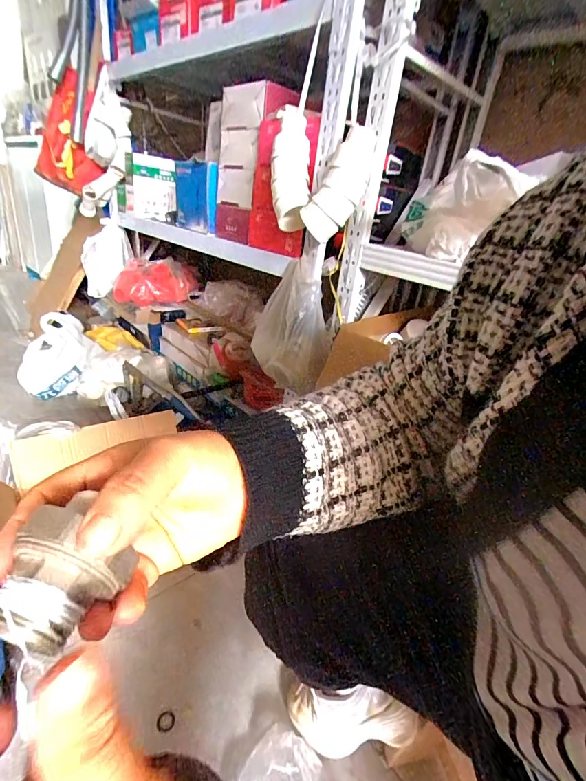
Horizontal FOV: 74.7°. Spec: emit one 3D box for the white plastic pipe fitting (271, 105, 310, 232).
[{"bbox_3d":[-0.007,-0.474,0.814,0.080,0.250,0.056,2,0,-10],"label":"white plastic pipe fitting"}]

